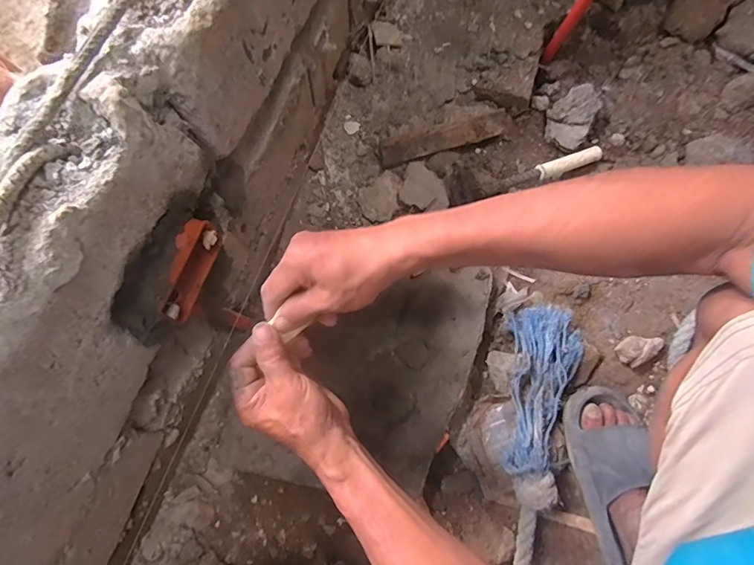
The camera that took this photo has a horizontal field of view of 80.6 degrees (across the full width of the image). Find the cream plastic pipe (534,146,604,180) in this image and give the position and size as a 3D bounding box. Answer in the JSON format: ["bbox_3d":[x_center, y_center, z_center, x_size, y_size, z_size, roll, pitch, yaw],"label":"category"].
[{"bbox_3d":[0.340,-0.209,0.789,0.119,0.029,0.024,-21,72,-5],"label":"cream plastic pipe"}]

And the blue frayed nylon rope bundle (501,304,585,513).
[{"bbox_3d":[0.245,0.175,0.658,0.115,0.050,0.288,9,73,4],"label":"blue frayed nylon rope bundle"}]

